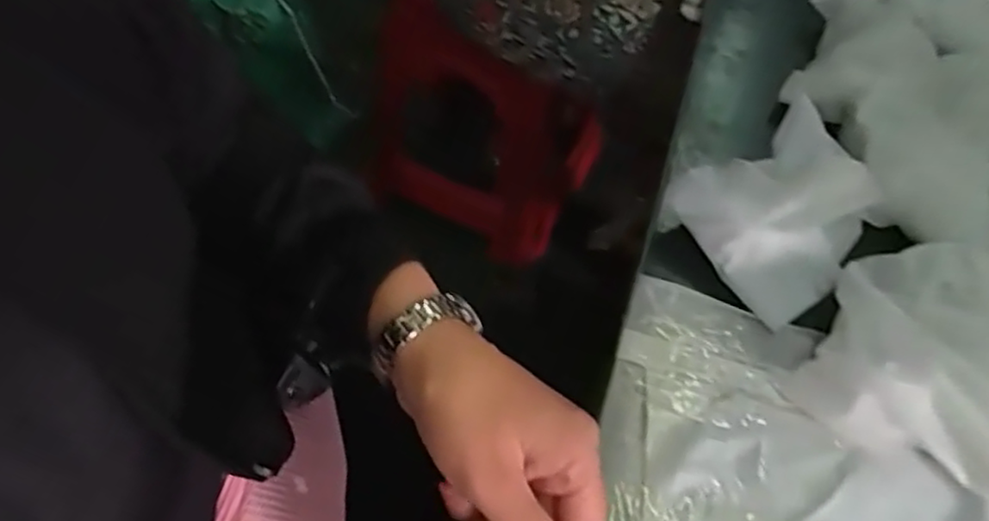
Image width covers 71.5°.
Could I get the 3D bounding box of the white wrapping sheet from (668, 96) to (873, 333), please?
[{"bbox_3d":[0.184,-0.035,0.424,0.130,0.039,0.102,-31,65,-21],"label":"white wrapping sheet"}]

